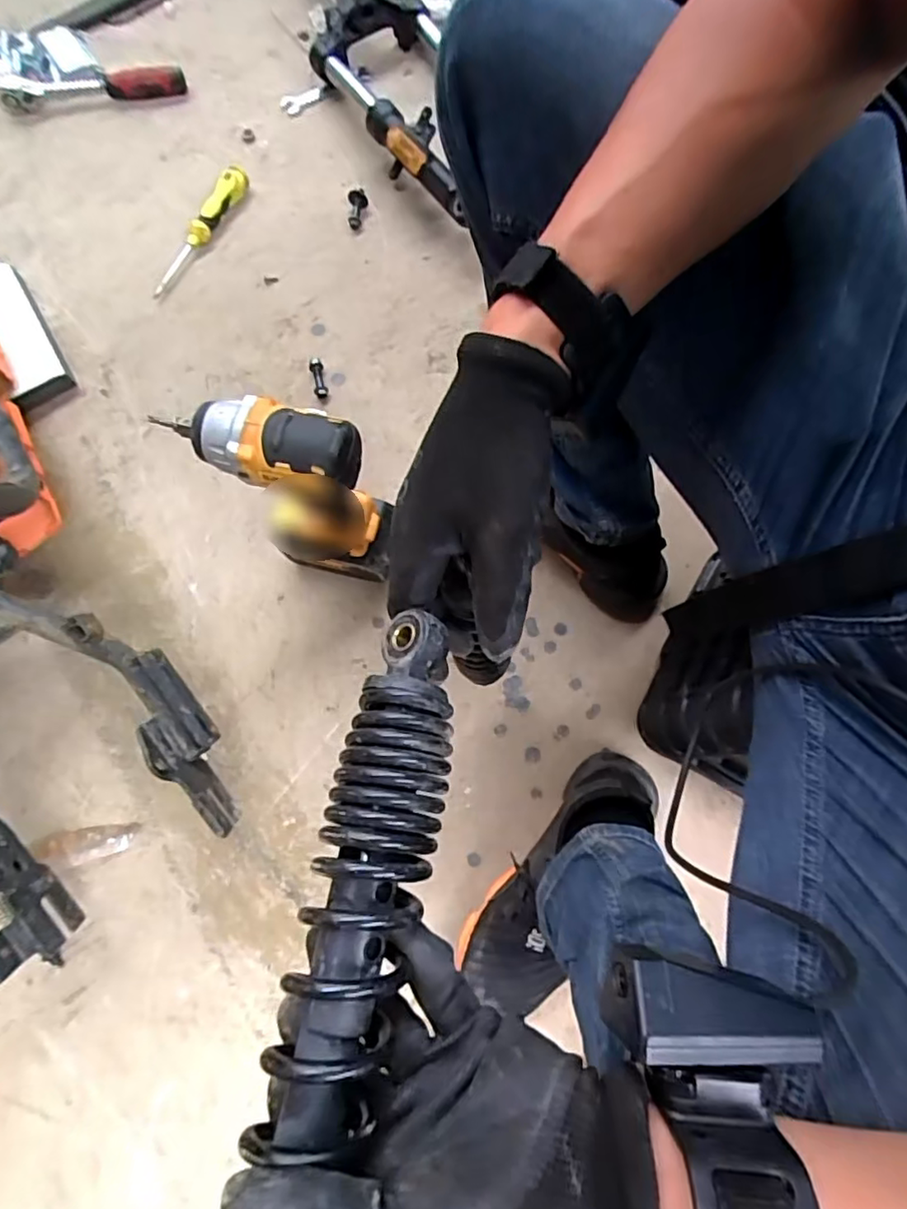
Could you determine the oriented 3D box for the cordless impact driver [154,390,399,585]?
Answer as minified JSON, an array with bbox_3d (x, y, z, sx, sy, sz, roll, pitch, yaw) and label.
[{"bbox_3d":[-0.143,-0.100,0.569,0.156,0.269,0.076,8,77,3],"label":"cordless impact driver"}]

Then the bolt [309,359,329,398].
[{"bbox_3d":[-0.165,-0.276,0.736,0.016,0.015,0.052,-13,77,-2],"label":"bolt"}]

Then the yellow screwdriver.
[{"bbox_3d":[-0.328,-0.488,0.784,0.028,0.040,0.201,26,79,7],"label":"yellow screwdriver"}]

